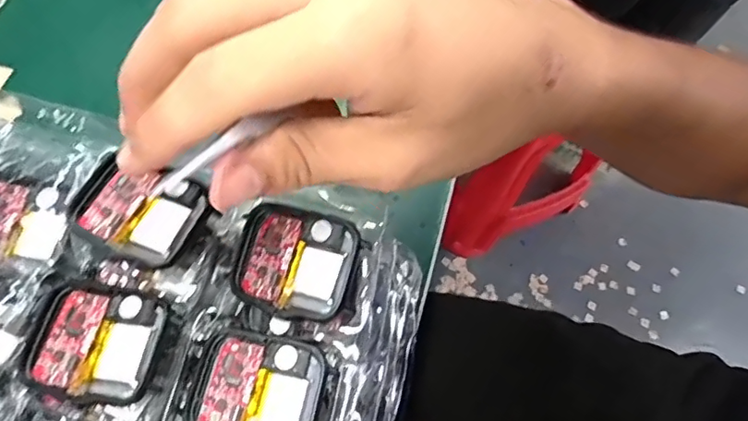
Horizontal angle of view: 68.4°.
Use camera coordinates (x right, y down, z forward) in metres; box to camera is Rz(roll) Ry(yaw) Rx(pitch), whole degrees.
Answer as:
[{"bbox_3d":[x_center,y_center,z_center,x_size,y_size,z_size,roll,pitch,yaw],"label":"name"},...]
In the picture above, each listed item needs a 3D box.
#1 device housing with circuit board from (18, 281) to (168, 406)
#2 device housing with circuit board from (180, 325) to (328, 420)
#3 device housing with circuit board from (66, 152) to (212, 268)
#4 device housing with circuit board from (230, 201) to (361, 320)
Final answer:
[{"bbox_3d":[-0.093,0.044,0.185,0.042,0.011,0.035,14,65,-1],"label":"device housing with circuit board"},{"bbox_3d":[-0.039,0.061,0.186,0.042,0.006,0.037,15,65,0],"label":"device housing with circuit board"},{"bbox_3d":[-0.084,-0.002,0.199,0.041,0.007,0.035,24,71,9],"label":"device housing with circuit board"},{"bbox_3d":[-0.029,0.018,0.198,0.042,0.009,0.037,18,65,1],"label":"device housing with circuit board"}]

